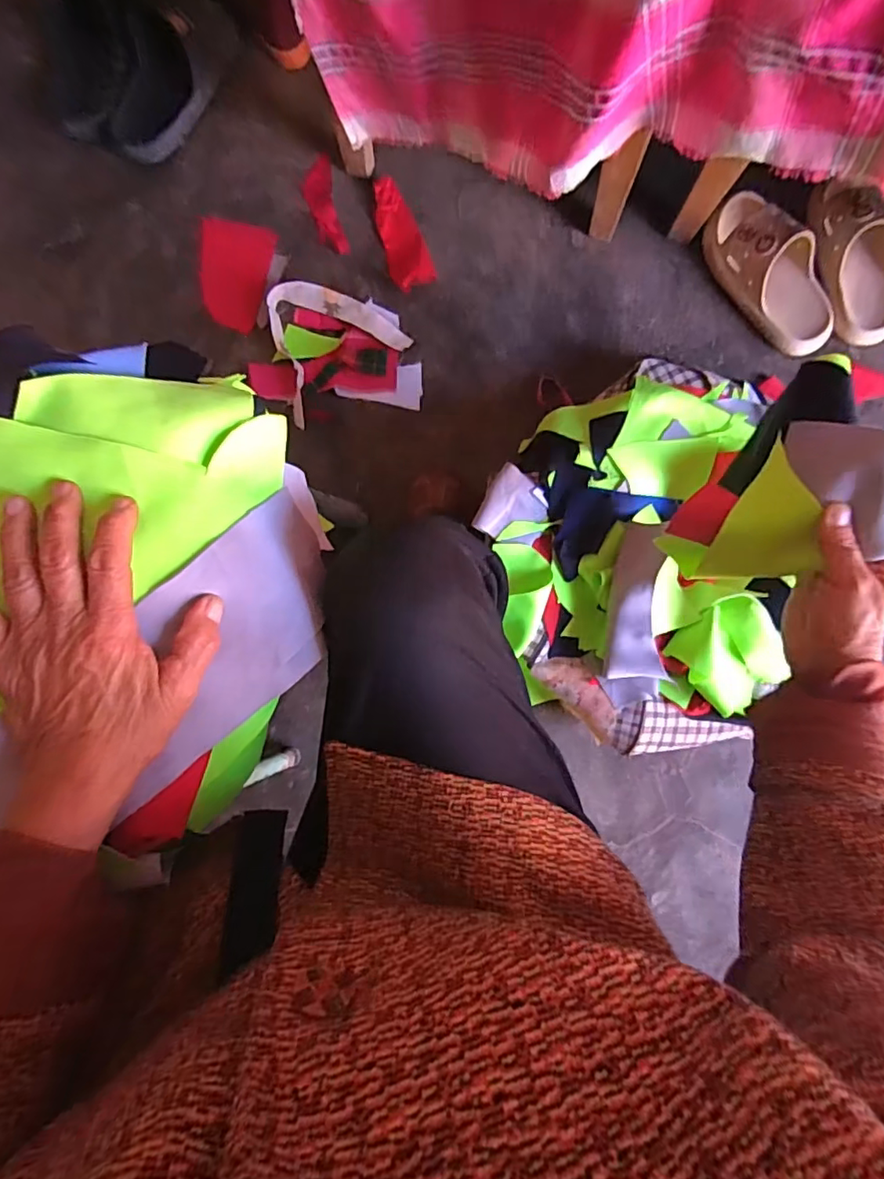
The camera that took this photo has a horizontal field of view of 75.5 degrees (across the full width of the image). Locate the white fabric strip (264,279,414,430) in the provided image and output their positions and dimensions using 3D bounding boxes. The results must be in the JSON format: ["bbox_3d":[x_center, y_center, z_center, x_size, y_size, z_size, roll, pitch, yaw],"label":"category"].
[{"bbox_3d":[-0.166,-0.351,0.786,0.188,0.017,0.170,-35,87,2],"label":"white fabric strip"}]

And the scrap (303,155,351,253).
[{"bbox_3d":[-0.165,-0.534,0.799,0.044,0.004,0.139,-14,88,3],"label":"scrap"}]

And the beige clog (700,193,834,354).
[{"bbox_3d":[0.432,-0.413,0.743,0.093,0.062,0.223,-34,87,2],"label":"beige clog"}]

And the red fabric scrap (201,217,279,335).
[{"bbox_3d":[-0.298,-0.445,0.805,0.104,0.015,0.152,12,89,3],"label":"red fabric scrap"}]

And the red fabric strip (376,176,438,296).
[{"bbox_3d":[-0.060,-0.491,0.789,0.057,0.015,0.151,-22,88,2],"label":"red fabric strip"}]

